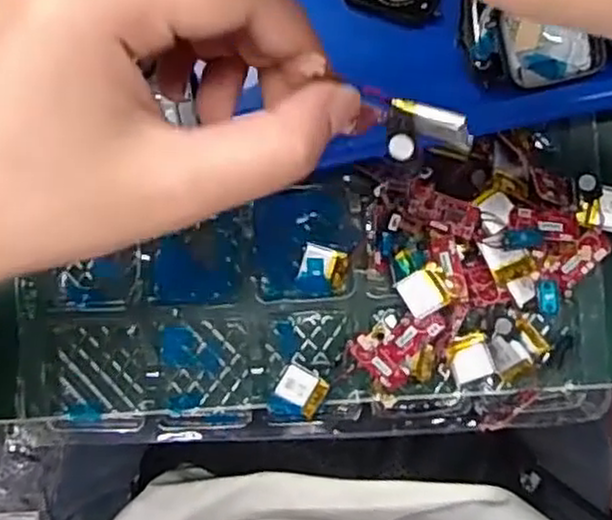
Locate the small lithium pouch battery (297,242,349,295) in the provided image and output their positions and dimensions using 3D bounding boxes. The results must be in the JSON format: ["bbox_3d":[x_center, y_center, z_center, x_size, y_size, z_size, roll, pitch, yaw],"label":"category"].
[{"bbox_3d":[0.008,0.005,0.337,0.020,0.005,0.021,15,90,3],"label":"small lithium pouch battery"}]

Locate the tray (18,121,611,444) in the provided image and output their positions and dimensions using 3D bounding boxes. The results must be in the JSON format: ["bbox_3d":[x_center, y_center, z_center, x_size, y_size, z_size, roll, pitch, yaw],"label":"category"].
[{"bbox_3d":[-0.001,0.017,0.332,0.257,0.033,0.124,-4,89,3],"label":"tray"}]

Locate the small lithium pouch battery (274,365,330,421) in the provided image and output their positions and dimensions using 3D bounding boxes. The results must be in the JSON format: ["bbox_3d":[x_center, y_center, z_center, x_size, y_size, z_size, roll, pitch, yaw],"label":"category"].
[{"bbox_3d":[-0.002,0.060,0.339,0.021,0.005,0.019,29,90,3],"label":"small lithium pouch battery"}]

